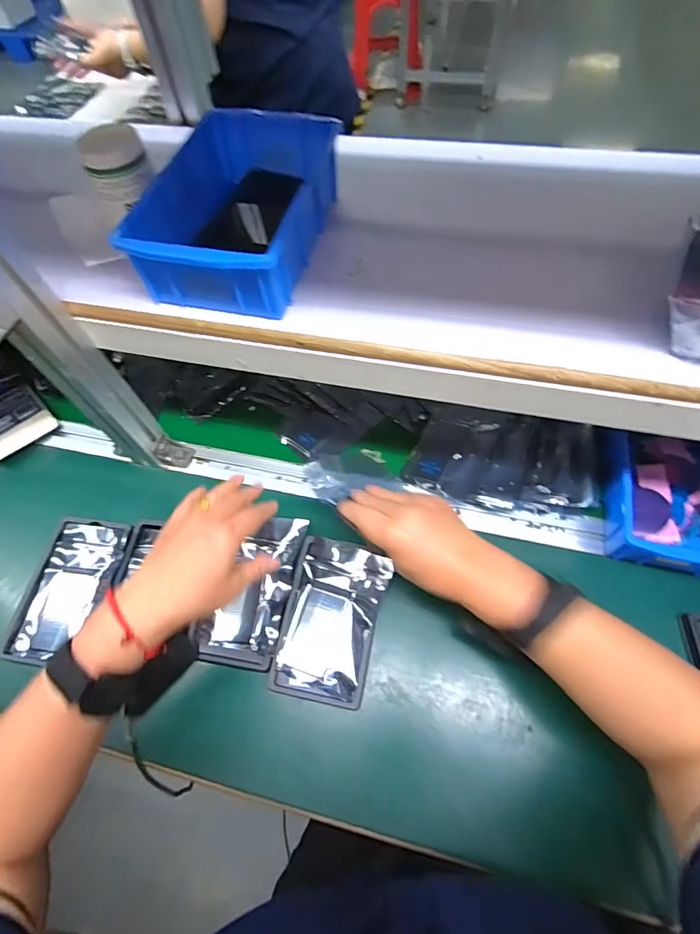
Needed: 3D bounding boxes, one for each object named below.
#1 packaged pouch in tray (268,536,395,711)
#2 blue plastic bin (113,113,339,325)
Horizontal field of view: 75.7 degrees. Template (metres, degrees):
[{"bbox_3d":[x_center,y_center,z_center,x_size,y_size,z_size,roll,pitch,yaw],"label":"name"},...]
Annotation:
[{"bbox_3d":[-0.019,0.158,0.472,0.095,0.014,0.156,11,63,9],"label":"packaged pouch in tray"},{"bbox_3d":[-0.093,-0.221,0.393,0.131,0.063,0.194,11,63,9],"label":"blue plastic bin"}]

